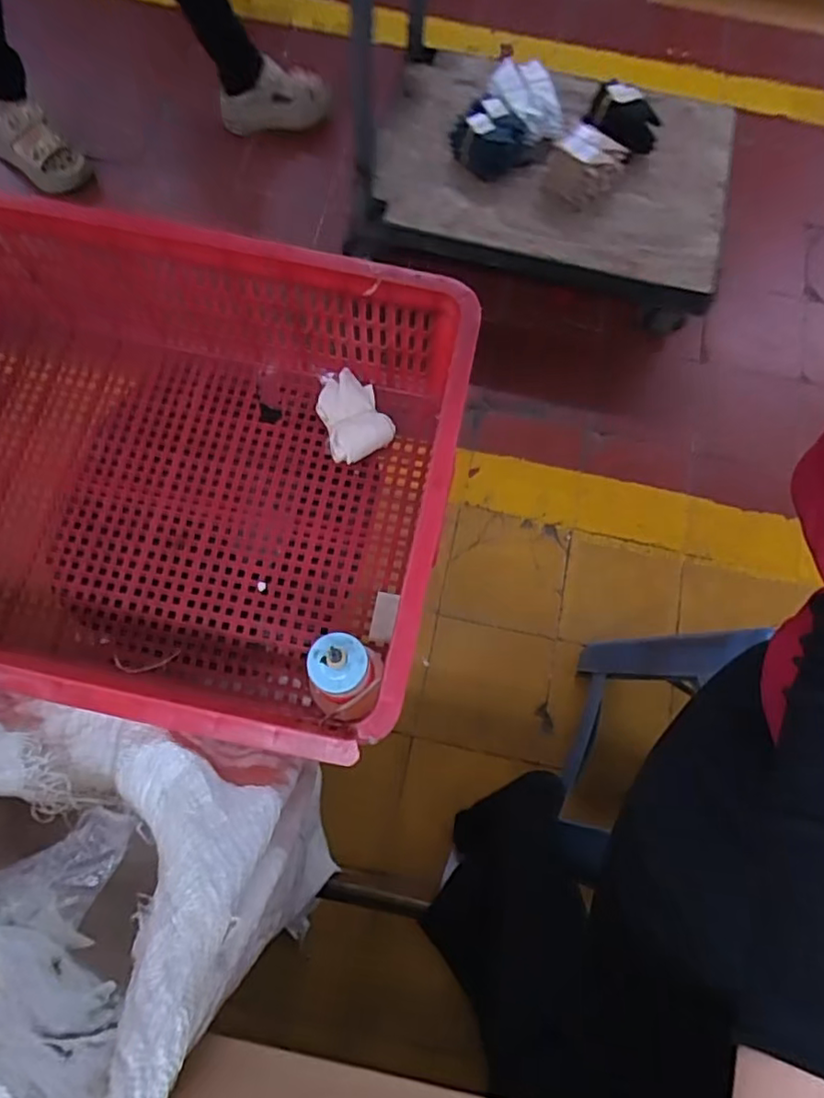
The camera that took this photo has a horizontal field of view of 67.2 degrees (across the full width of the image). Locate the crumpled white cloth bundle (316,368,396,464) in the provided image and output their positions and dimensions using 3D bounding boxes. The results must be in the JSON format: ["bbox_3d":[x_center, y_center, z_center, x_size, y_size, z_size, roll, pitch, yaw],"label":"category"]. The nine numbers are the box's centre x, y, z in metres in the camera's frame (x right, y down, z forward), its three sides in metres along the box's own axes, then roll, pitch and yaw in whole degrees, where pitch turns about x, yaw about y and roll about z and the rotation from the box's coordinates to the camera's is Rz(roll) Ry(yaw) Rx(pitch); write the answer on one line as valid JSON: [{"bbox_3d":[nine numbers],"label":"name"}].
[{"bbox_3d":[-0.069,-0.149,0.713,0.076,0.034,0.104,-24,75,-9],"label":"crumpled white cloth bundle"}]

